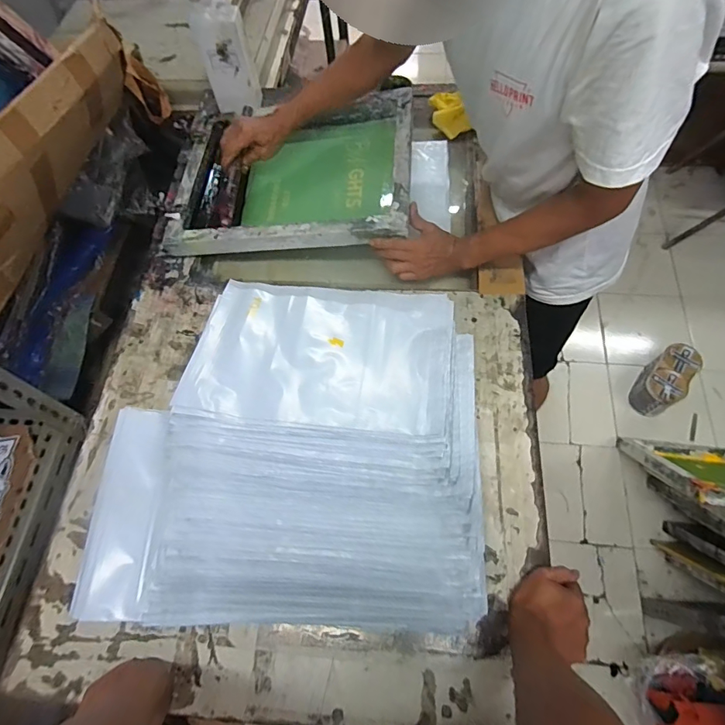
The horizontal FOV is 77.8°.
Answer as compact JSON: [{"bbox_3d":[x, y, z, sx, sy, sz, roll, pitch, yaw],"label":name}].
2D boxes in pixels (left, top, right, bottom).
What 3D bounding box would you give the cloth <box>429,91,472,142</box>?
[{"bbox_3d":[0.184,-0.531,0.958,0.078,0.022,0.103,-18,91,27],"label":"cloth"}]

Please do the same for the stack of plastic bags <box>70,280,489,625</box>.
[{"bbox_3d":[-0.097,0.096,0.680,0.526,0.064,0.519,1,64,4],"label":"stack of plastic bags"}]

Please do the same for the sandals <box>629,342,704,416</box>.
[{"bbox_3d":[0.977,0.061,1.463,0.119,0.152,0.219,35,71,18],"label":"sandals"}]

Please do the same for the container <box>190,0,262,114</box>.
[{"bbox_3d":[-0.287,-0.638,0.956,0.105,0.201,0.052,-23,65,-7],"label":"container"}]

